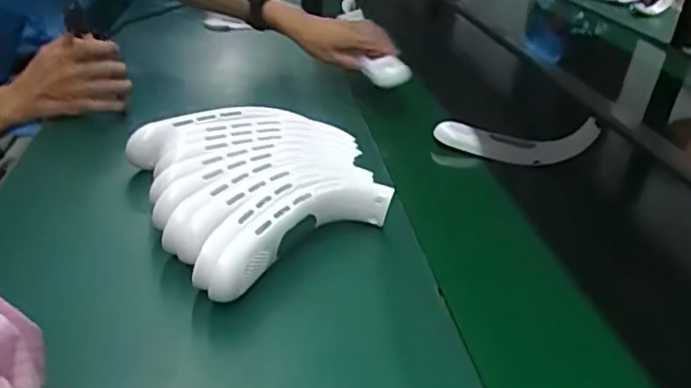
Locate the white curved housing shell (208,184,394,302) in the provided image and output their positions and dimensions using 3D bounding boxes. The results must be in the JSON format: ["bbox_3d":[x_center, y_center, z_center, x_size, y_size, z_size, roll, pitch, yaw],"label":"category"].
[{"bbox_3d":[-0.036,0.033,0.531,0.049,0.052,0.200,26,35,32],"label":"white curved housing shell"}]

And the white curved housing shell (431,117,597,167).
[{"bbox_3d":[0.219,-0.077,0.812,0.198,0.059,0.046,10,29,7],"label":"white curved housing shell"}]

